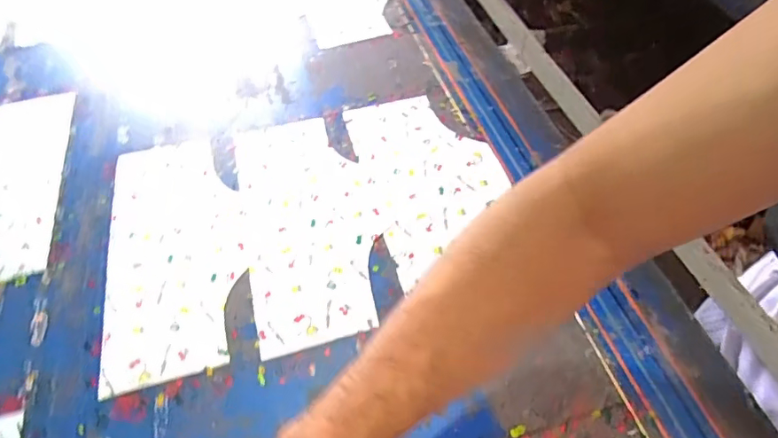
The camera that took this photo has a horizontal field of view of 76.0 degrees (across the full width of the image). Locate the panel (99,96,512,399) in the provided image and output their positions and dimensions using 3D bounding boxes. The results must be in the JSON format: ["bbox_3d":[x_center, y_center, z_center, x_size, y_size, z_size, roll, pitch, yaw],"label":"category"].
[{"bbox_3d":[-0.092,-0.009,0.592,0.454,0.011,0.321,-13,53,-8],"label":"panel"}]

